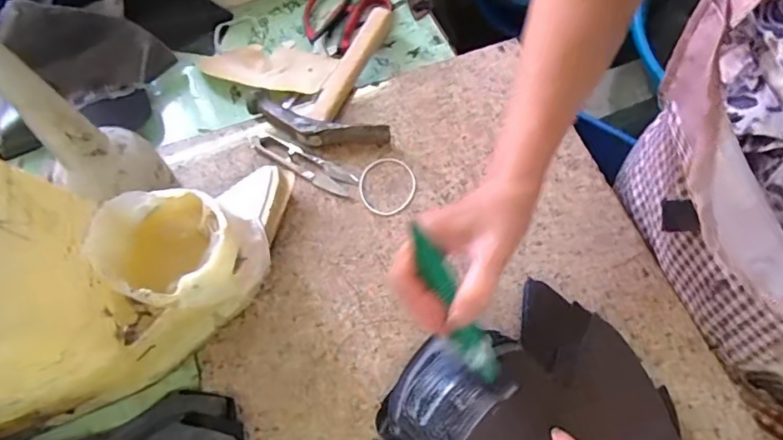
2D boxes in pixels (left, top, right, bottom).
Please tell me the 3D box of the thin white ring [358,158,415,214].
[{"bbox_3d":[-0.004,-0.032,0.488,0.053,0.006,0.060,-7,64,-2],"label":"thin white ring"}]

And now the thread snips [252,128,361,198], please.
[{"bbox_3d":[-0.084,-0.056,0.496,0.118,0.005,0.028,30,68,16],"label":"thread snips"}]

